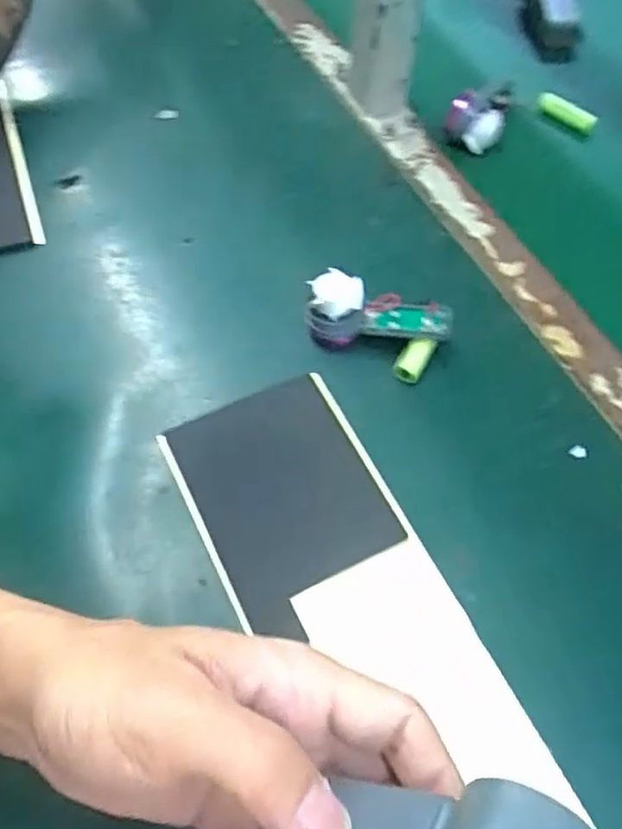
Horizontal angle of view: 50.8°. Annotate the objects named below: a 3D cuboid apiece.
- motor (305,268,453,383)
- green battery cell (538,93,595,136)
[{"bbox_3d":[0.041,-0.058,0.421,0.089,0.034,0.046,18,62,8],"label":"motor"},{"bbox_3d":[0.219,-0.258,0.558,0.051,0.018,0.018,28,63,-2],"label":"green battery cell"}]

